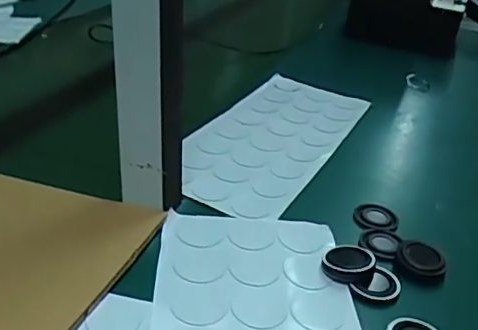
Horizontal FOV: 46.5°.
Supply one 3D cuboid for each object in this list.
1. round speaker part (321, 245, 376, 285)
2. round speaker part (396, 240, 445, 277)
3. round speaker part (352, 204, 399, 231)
[{"bbox_3d":[0.084,0.076,0.429,0.038,0.014,0.040,3,29,-1],"label":"round speaker part"},{"bbox_3d":[0.146,0.076,0.448,0.036,0.012,0.036,3,29,-1],"label":"round speaker part"},{"bbox_3d":[0.122,0.046,0.500,0.037,0.004,0.042,0,29,-6],"label":"round speaker part"}]

